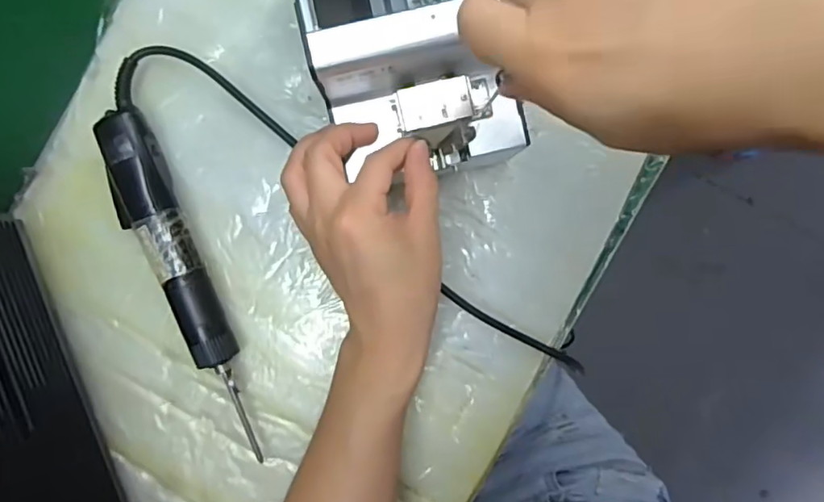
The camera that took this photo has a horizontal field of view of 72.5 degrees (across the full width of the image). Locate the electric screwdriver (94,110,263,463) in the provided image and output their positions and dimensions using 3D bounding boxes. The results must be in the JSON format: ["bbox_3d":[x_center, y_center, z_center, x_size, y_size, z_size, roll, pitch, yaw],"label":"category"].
[{"bbox_3d":[-0.176,0.017,0.424,0.046,0.037,0.254,-21,91,-1],"label":"electric screwdriver"}]

